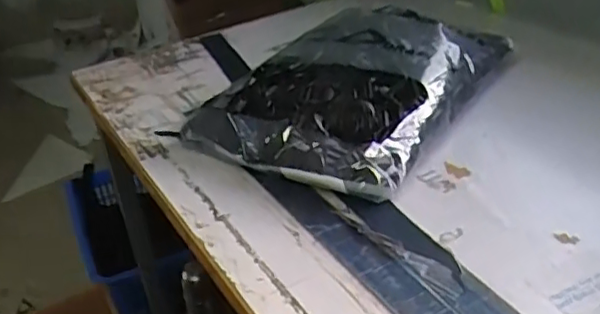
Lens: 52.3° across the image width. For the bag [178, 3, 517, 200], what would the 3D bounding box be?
[{"bbox_3d":[0.065,-0.083,0.742,0.254,0.059,0.370,15,39,31],"label":"bag"}]

